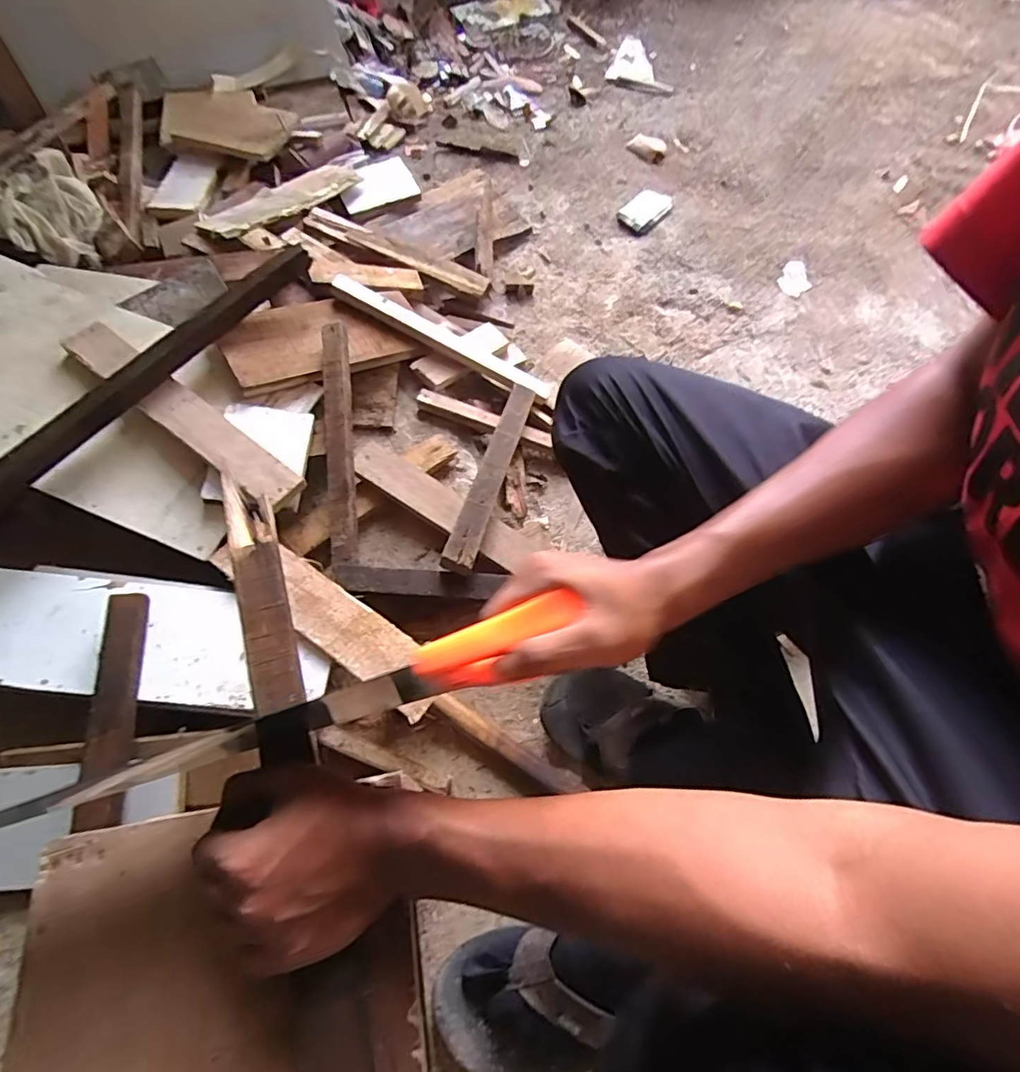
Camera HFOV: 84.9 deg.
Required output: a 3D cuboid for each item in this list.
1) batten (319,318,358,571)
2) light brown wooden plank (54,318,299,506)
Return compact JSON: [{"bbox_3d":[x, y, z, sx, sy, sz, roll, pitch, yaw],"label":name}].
[{"bbox_3d":[-0.213,-0.121,0.693,0.030,0.023,0.316,-5,78,-6],"label":"batten"},{"bbox_3d":[-0.386,-0.148,0.652,0.334,0.015,0.053,37,68,7],"label":"light brown wooden plank"}]

